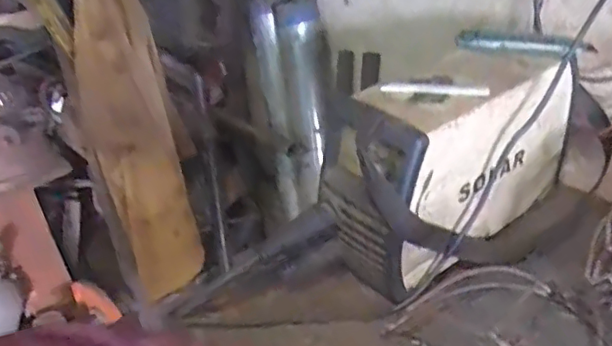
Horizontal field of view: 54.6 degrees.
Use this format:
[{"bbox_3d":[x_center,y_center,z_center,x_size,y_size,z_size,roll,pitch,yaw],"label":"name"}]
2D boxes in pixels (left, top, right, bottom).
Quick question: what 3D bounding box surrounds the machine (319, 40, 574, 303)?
[{"bbox_3d":[0.188,-0.017,0.767,0.346,0.218,0.141,-22,37,-24],"label":"machine"}]

